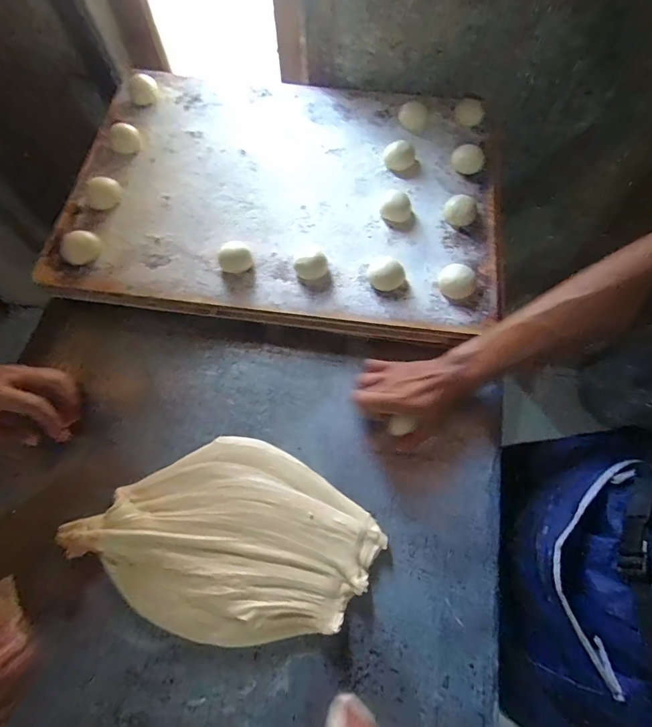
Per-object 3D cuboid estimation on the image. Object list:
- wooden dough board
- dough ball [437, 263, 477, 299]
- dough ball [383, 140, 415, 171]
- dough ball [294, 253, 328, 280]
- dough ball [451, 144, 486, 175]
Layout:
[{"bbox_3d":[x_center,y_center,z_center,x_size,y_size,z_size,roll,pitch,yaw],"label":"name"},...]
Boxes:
[{"bbox_3d":[-0.057,-0.260,0.569,0.605,0.037,0.431,7,71,4],"label":"wooden dough board"},{"bbox_3d":[0.162,-0.102,0.491,0.045,0.030,0.038,27,74,11],"label":"dough ball"},{"bbox_3d":[0.104,-0.296,0.563,0.041,0.031,0.033,3,71,3],"label":"dough ball"},{"bbox_3d":[-0.018,-0.120,0.500,0.040,0.022,0.026,-13,71,-2],"label":"dough ball"},{"bbox_3d":[0.203,-0.290,0.566,0.043,0.029,0.035,24,73,10],"label":"dough ball"}]

